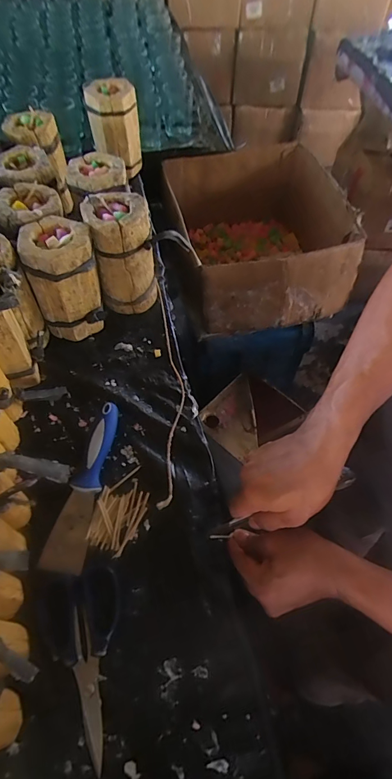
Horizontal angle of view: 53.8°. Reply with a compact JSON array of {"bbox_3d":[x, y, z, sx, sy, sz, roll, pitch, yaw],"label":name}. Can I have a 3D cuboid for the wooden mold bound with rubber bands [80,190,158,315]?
[{"bbox_3d":[-0.114,-0.206,0.601,0.088,0.166,0.090,-22,62,-16],"label":"wooden mold bound with rubber bands"}]

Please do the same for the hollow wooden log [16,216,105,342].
[{"bbox_3d":[-0.186,-0.155,0.560,0.088,0.154,0.087,-9,59,-9],"label":"hollow wooden log"}]

